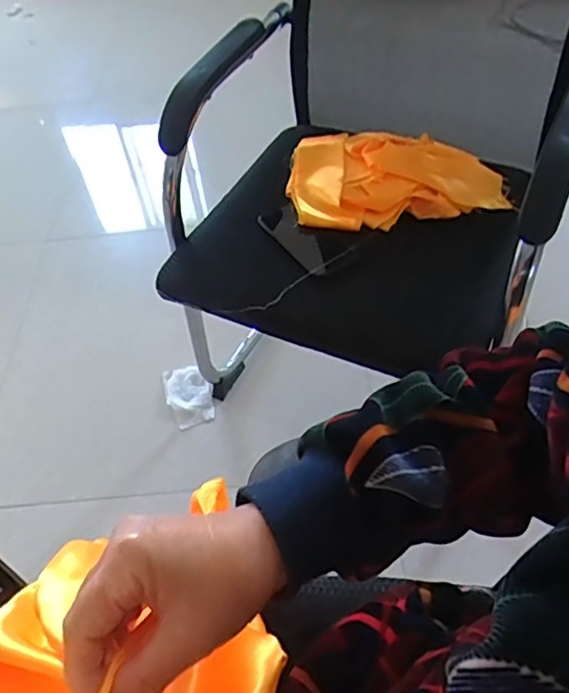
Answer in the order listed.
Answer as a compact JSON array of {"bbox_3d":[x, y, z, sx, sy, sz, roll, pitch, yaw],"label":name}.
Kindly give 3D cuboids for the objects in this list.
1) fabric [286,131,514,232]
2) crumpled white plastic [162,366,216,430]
[{"bbox_3d":[0.170,-0.268,0.957,0.328,0.064,0.208,4,49,10],"label":"fabric"},{"bbox_3d":[-0.198,0.100,1.275,0.099,0.042,0.144,-14,48,-7],"label":"crumpled white plastic"}]

